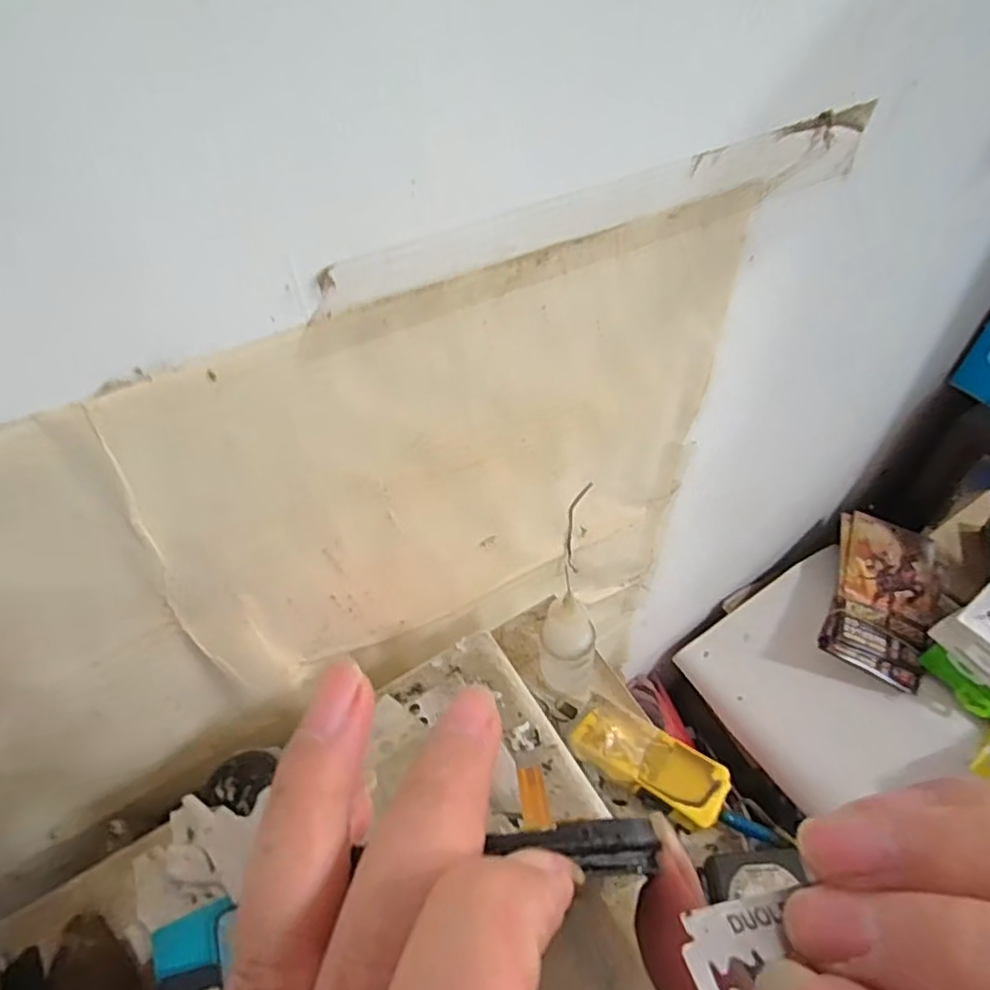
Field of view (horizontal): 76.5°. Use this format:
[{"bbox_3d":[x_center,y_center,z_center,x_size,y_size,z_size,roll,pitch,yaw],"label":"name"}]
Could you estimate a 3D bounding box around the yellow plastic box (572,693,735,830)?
[{"bbox_3d":[0.094,0.161,0.381,0.091,0.017,0.040,24,57,22],"label":"yellow plastic box"}]

